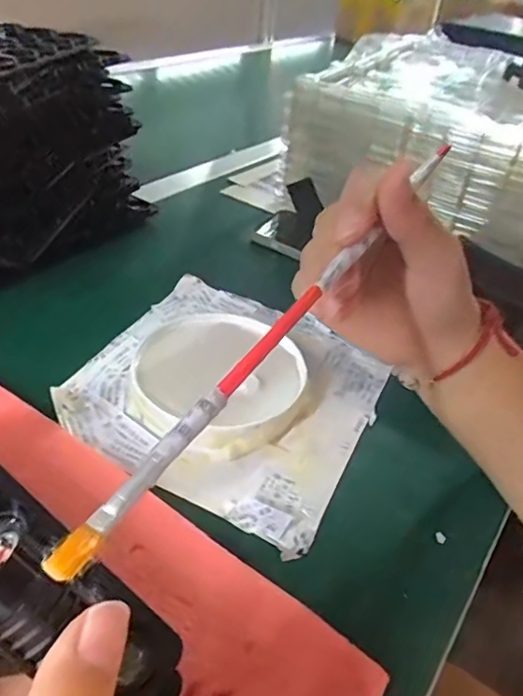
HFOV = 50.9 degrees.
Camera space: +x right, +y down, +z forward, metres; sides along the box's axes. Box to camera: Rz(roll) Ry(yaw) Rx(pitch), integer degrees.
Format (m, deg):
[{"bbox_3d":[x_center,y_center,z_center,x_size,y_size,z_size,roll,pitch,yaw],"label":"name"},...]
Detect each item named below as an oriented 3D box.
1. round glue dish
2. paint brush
[{"bbox_3d":[-0.024,0.021,0.386,0.121,0.028,0.119,5,38,-4],"label":"round glue dish"},{"bbox_3d":[0.019,-0.020,0.195,0.008,0.009,0.241,23,49,24],"label":"paint brush"}]

